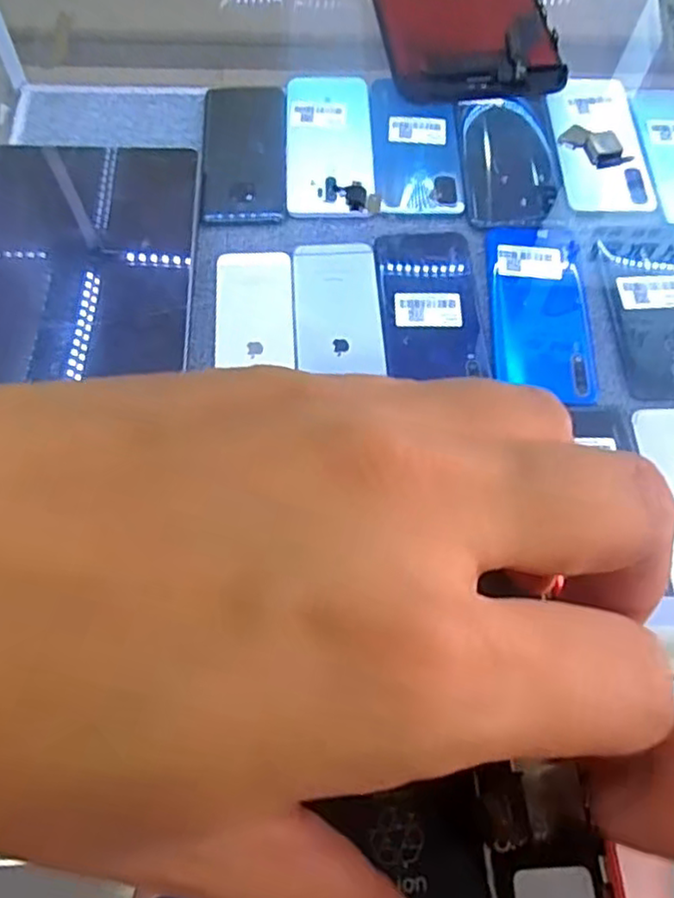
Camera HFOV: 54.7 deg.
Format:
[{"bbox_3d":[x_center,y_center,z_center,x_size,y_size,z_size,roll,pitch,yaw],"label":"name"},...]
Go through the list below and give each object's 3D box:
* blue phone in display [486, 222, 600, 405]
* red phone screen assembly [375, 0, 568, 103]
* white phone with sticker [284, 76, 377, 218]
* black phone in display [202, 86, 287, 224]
[{"bbox_3d":[0.159,-0.111,0.509,0.074,0.006,0.158,4,65,1],"label":"blue phone in display"},{"bbox_3d":[0.039,-0.168,0.229,0.056,0.008,0.118,-7,66,-4],"label":"red phone screen assembly"},{"bbox_3d":[-0.007,-0.270,0.572,0.074,0.006,0.161,-1,65,-1],"label":"white phone with sticker"},{"bbox_3d":[-0.079,-0.263,0.570,0.069,0.011,0.162,-3,66,-2],"label":"black phone in display"}]

